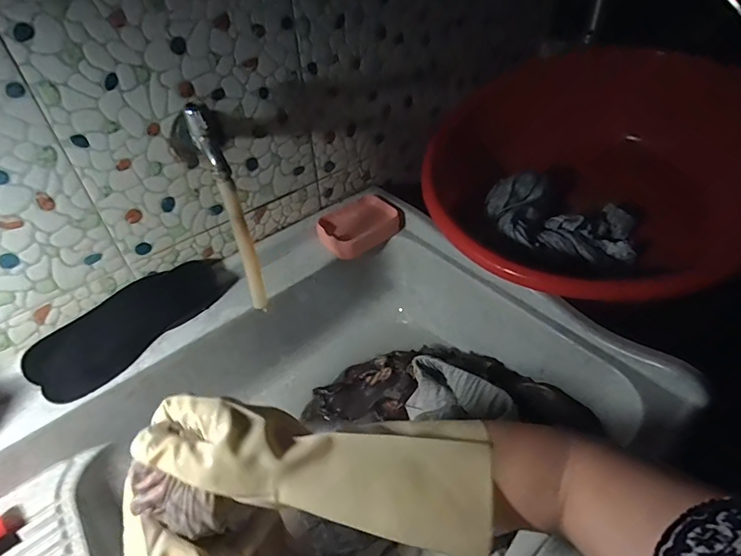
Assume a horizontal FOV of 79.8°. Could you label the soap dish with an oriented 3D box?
[{"bbox_3d":[-0.019,-0.085,0.722,0.131,0.032,0.102,-27,47,-25],"label":"soap dish"}]

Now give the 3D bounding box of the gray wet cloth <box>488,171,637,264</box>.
[{"bbox_3d":[0.317,-0.106,0.746,0.232,0.069,0.157,7,43,10],"label":"gray wet cloth"}]

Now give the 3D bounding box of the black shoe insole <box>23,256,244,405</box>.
[{"bbox_3d":[-0.304,0.052,0.586,0.260,0.021,0.082,-41,99,-31],"label":"black shoe insole"}]

